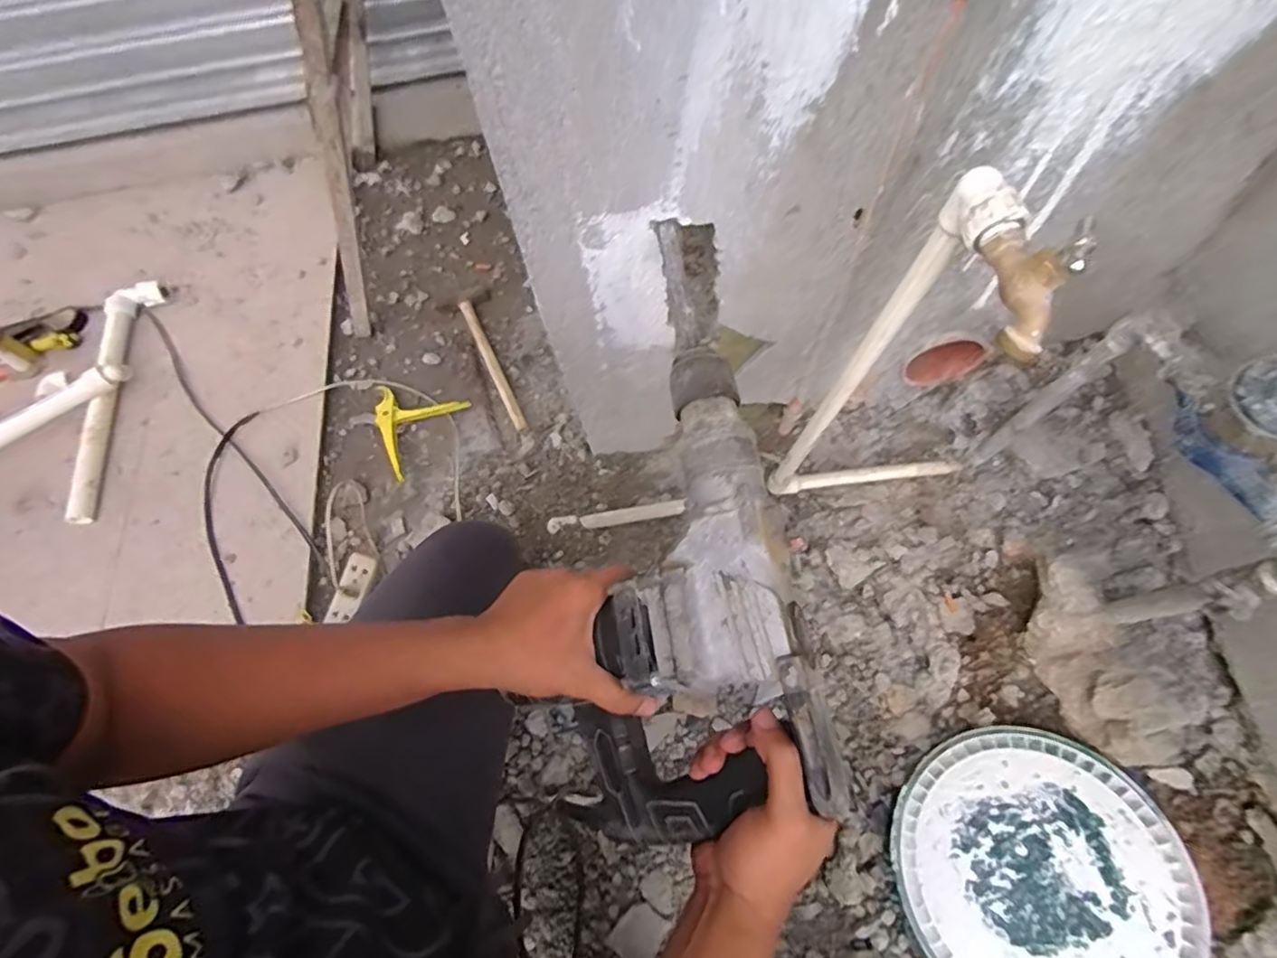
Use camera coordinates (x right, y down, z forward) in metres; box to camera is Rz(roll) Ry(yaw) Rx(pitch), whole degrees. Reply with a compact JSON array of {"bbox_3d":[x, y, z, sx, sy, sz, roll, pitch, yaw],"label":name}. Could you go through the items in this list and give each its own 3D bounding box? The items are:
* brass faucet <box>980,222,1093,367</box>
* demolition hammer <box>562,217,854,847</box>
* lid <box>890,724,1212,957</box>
[{"bbox_3d":[0.225,-0.114,0.337,0.030,0.055,0.074,-3,65,2],"label":"brass faucet"},{"bbox_3d":[0.058,0.012,0.454,0.169,0.087,0.475,2,75,5],"label":"demolition hammer"},{"bbox_3d":[0.452,0.445,0.666,0.290,0.041,0.290,-1,65,3],"label":"lid"}]

